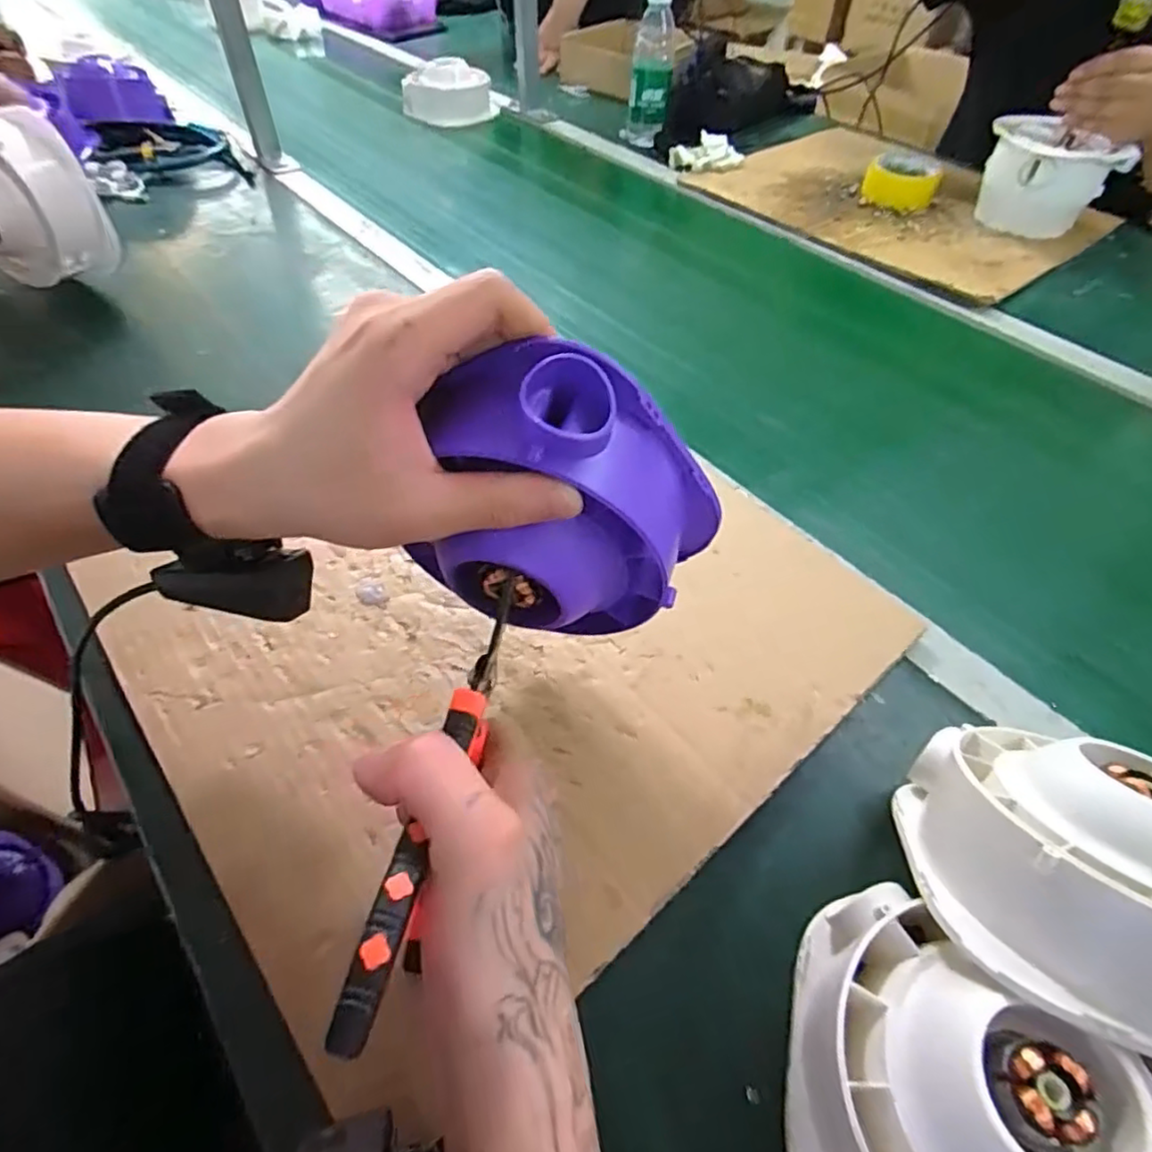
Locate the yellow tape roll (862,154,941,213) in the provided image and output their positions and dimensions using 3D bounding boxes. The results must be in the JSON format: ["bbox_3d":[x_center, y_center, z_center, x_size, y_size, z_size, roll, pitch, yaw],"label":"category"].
[{"bbox_3d":[0.452,-0.550,0.889,0.098,0.041,0.101,17,53,12],"label":"yellow tape roll"}]

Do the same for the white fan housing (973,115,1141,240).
[{"bbox_3d":[0.605,-0.522,0.839,0.141,0.100,0.124,8,52,6],"label":"white fan housing"}]

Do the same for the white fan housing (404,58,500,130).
[{"bbox_3d":[-0.213,-0.817,1.074,0.153,0.068,0.102,-6,52,-6],"label":"white fan housing"}]

